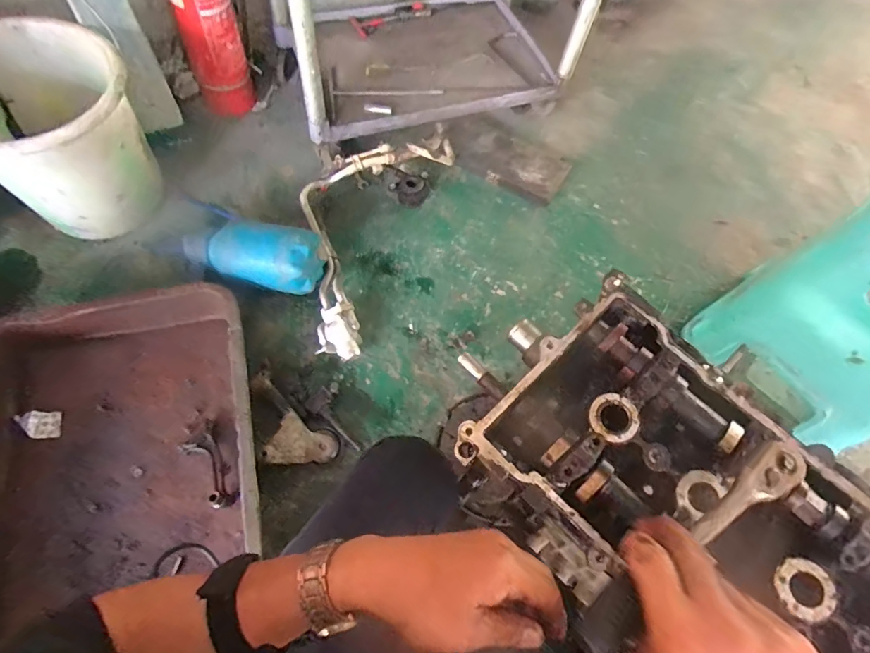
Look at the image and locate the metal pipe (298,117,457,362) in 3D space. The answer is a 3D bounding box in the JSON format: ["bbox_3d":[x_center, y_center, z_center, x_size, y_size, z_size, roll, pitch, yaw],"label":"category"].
[{"bbox_3d":[-0.168,-0.267,1.061,0.267,0.095,0.674,22,62,5],"label":"metal pipe"}]

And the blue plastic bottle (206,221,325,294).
[{"bbox_3d":[-0.350,-0.142,0.953,0.232,0.103,0.124,12,62,0],"label":"blue plastic bottle"}]

